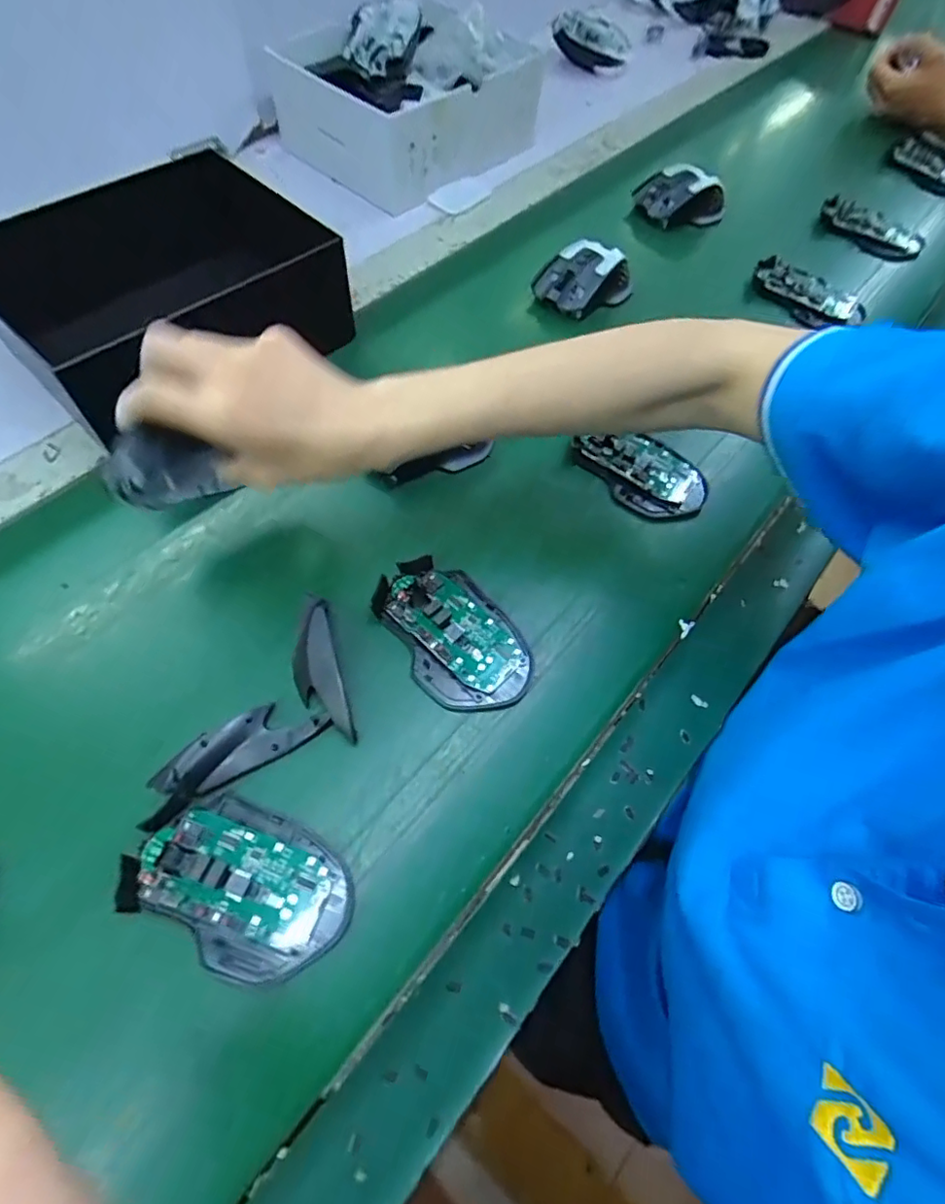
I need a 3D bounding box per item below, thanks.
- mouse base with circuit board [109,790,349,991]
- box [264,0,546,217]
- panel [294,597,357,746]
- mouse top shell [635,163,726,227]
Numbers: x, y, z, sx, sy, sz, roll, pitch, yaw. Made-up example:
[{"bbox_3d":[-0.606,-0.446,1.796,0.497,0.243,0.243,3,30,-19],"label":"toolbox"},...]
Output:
[{"bbox_3d":[-0.121,0.144,0.295,0.114,0.017,0.071,27,63,10],"label":"mouse base with circuit board"},{"bbox_3d":[-0.069,-0.567,0.641,0.200,0.101,0.249,38,65,15],"label":"box"},{"bbox_3d":[-0.095,0.043,0.349,0.028,0.017,0.090,-14,64,-12],"label":"panel"},{"bbox_3d":[0.226,-0.436,0.614,0.099,0.044,0.052,1,62,-4],"label":"mouse top shell"}]

